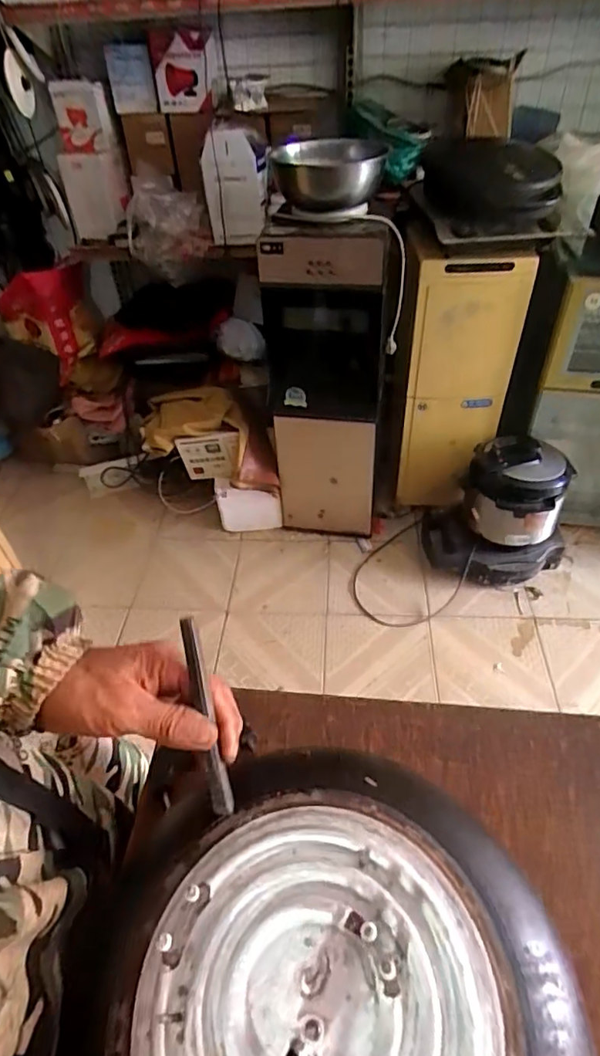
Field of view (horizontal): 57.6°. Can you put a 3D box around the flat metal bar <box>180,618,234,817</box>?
[{"bbox_3d":[-0.063,0.126,0.365,0.014,0.012,0.131,-12,85,-7],"label":"flat metal bar"}]

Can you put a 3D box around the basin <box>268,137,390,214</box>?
[{"bbox_3d":[0.055,-0.737,1.149,0.253,0.102,0.230,3,47,7],"label":"basin"}]

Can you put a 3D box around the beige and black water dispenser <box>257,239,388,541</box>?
[{"bbox_3d":[0.064,-0.445,1.621,0.339,0.892,0.416,0,47,4],"label":"beige and black water dispenser"}]

